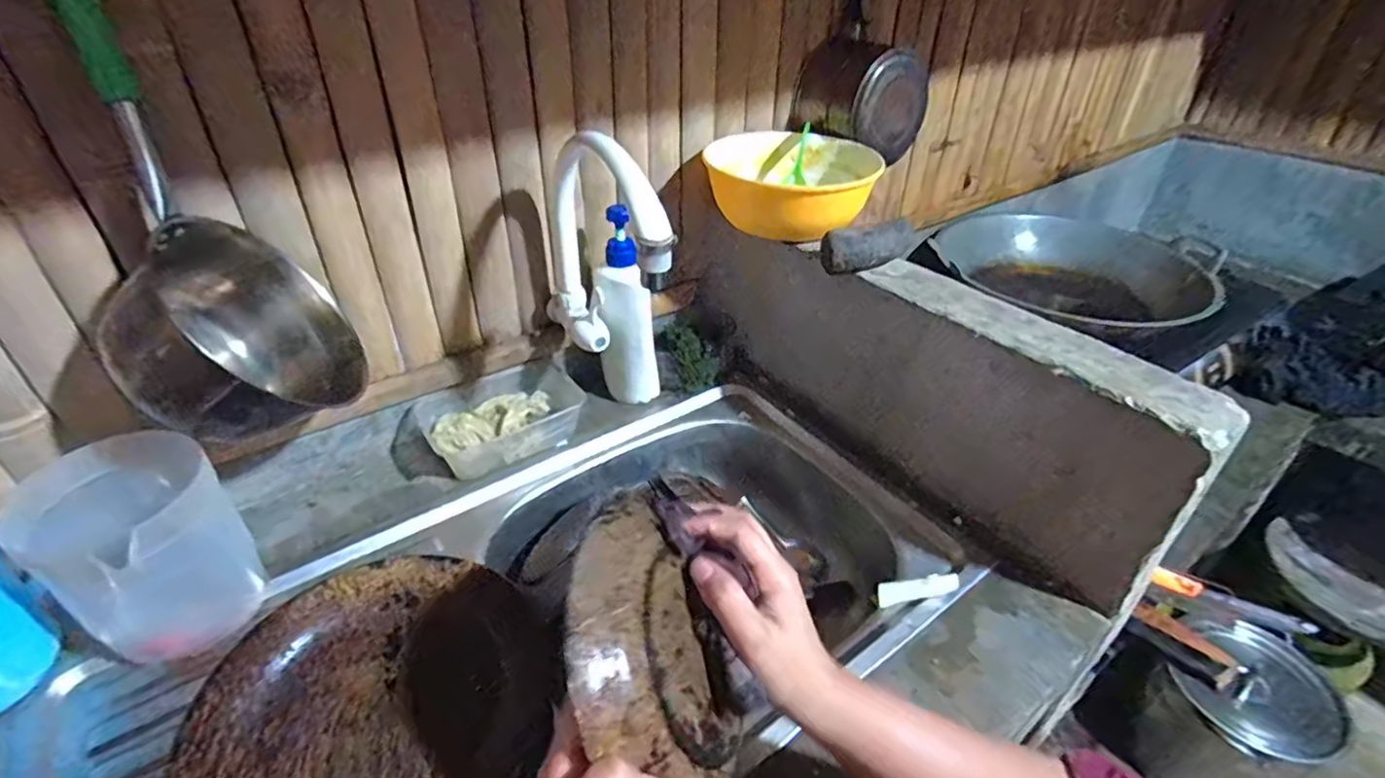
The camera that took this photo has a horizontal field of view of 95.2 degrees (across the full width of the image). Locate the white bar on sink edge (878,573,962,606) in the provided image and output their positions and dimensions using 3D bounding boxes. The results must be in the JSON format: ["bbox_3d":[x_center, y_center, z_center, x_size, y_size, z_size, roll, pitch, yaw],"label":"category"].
[{"bbox_3d":[0.207,0.182,0.580,0.073,0.010,0.018,-13,36,5],"label":"white bar on sink edge"}]

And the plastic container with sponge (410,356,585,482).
[{"bbox_3d":[-0.216,0.033,0.738,0.174,0.053,0.106,-23,42,-29],"label":"plastic container with sponge"}]

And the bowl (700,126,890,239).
[{"bbox_3d":[0.119,-0.253,0.773,0.198,0.078,0.178,7,37,8],"label":"bowl"}]

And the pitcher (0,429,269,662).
[{"bbox_3d":[-0.455,0.124,0.525,0.147,0.147,0.119,24,42,27],"label":"pitcher"}]

